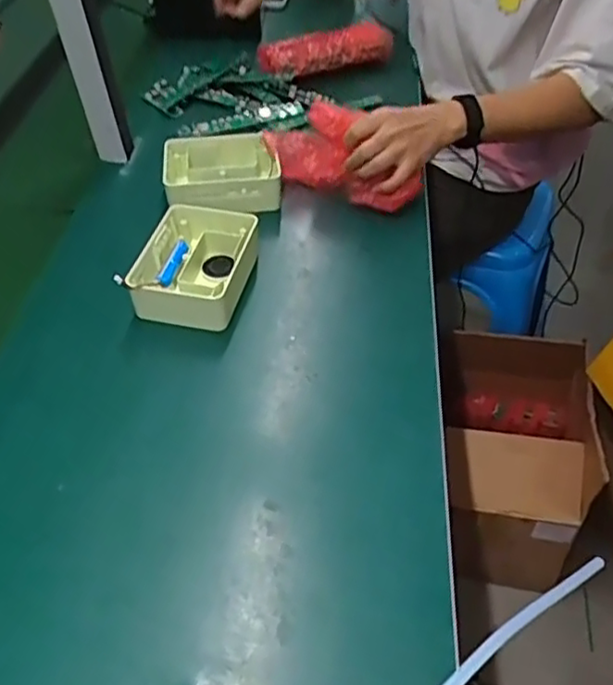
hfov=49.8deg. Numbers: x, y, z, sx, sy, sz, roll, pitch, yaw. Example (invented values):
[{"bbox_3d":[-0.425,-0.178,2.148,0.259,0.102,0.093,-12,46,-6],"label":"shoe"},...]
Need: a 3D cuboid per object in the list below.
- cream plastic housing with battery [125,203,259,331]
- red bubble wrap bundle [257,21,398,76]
[{"bbox_3d":[-0.119,-0.087,0.728,0.116,0.048,0.159,8,48,8],"label":"cream plastic housing with battery"},{"bbox_3d":[0.031,-0.460,1.029,0.211,0.054,0.045,-6,47,-5],"label":"red bubble wrap bundle"}]

